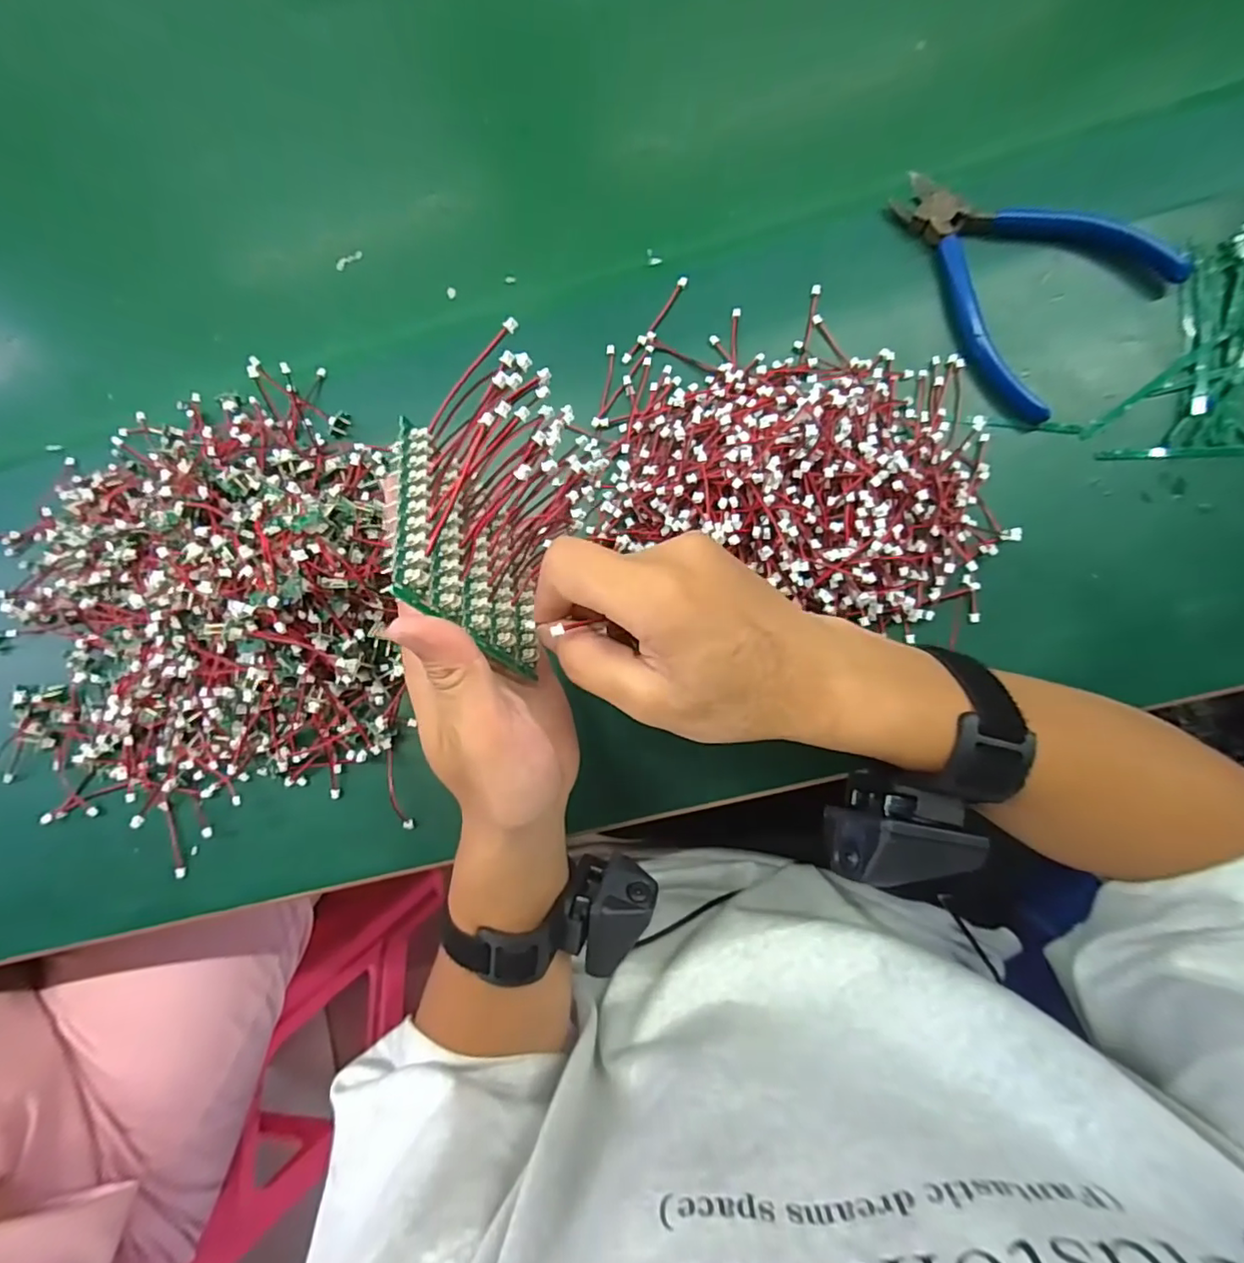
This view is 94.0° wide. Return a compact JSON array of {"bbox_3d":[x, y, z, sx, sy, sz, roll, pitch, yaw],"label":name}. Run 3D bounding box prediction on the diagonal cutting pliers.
[{"bbox_3d":[0.202,-0.190,0.304,0.134,0.014,0.105,41,91,7],"label":"diagonal cutting pliers"}]

